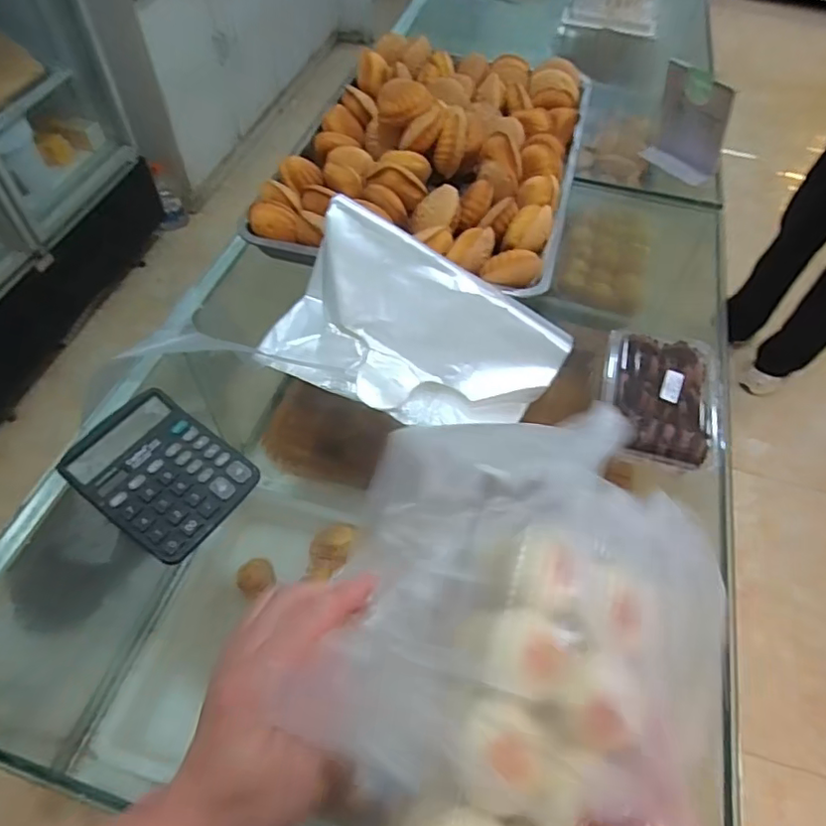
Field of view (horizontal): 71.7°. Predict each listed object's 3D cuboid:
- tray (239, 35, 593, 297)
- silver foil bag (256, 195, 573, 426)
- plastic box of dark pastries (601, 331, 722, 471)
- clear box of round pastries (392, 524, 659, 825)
[{"bbox_3d":[0.049,-0.397,0.824,0.368,0.088,0.539,15,55,7],"label":"tray"},{"bbox_3d":[0.000,-0.080,0.632,0.299,0.078,0.192,30,94,7],"label":"silver foil bag"},{"bbox_3d":[0.260,-0.023,0.595,0.114,0.031,0.158,12,55,6],"label":"plastic box of dark pastries"},{"bbox_3d":[0.065,0.162,0.294,0.098,0.055,0.187,18,56,10],"label":"clear box of round pastries"}]

